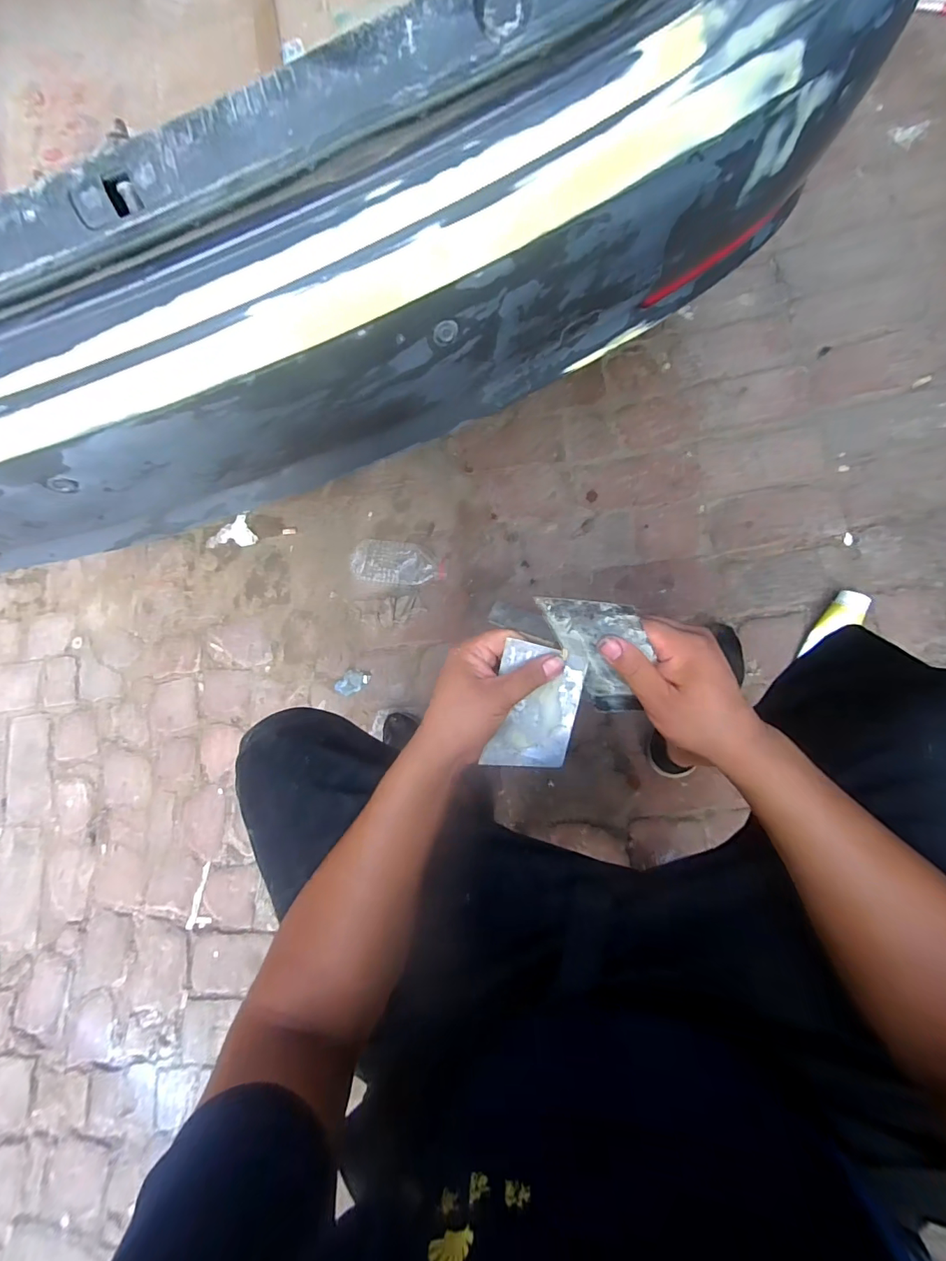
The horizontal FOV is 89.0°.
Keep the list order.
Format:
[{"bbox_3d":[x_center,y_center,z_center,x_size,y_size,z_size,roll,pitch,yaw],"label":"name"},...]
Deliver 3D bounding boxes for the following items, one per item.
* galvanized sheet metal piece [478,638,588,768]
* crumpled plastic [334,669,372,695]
[{"bbox_3d":[0.056,0.072,0.433,0.070,0.006,0.116,13,98,10],"label":"galvanized sheet metal piece"},{"bbox_3d":[-0.251,0.106,1.005,0.075,0.007,0.044,-36,79,0],"label":"crumpled plastic"}]

